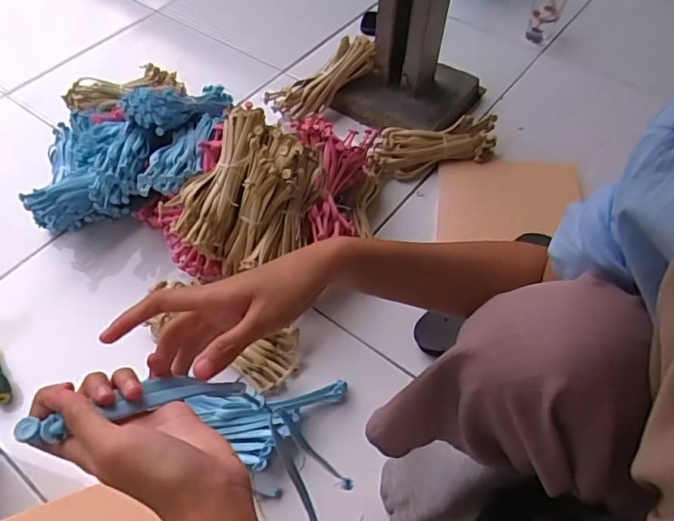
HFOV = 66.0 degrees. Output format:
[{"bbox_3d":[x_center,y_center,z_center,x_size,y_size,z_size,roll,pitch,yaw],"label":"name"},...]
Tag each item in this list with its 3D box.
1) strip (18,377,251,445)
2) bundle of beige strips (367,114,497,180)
[{"bbox_3d":[-0.117,0.085,0.318,0.136,0.008,0.024,-4,47,-45],"label":"strip"},{"bbox_3d":[0.173,-0.203,0.919,0.230,0.051,0.077,-10,56,-7],"label":"bundle of beige strips"}]

